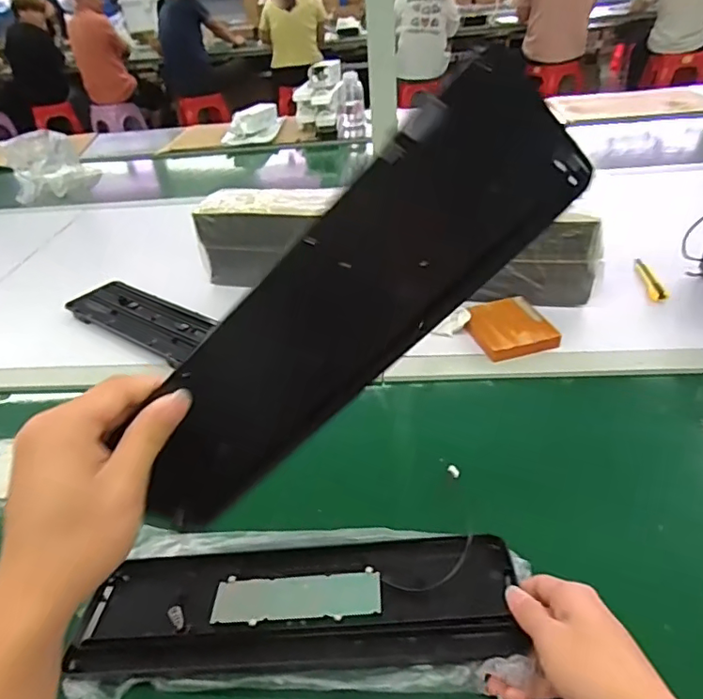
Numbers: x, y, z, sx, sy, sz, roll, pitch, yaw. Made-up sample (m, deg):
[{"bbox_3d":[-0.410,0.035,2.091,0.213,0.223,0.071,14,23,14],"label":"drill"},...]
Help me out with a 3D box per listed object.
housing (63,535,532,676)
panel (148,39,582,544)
[{"bbox_3d":[-0.046,0.212,0.452,0.355,0.016,0.104,-6,35,4],"label":"housing"},{"bbox_3d":[-0.022,-0.001,0.321,0.105,0.346,0.014,32,24,-26],"label":"panel"}]

